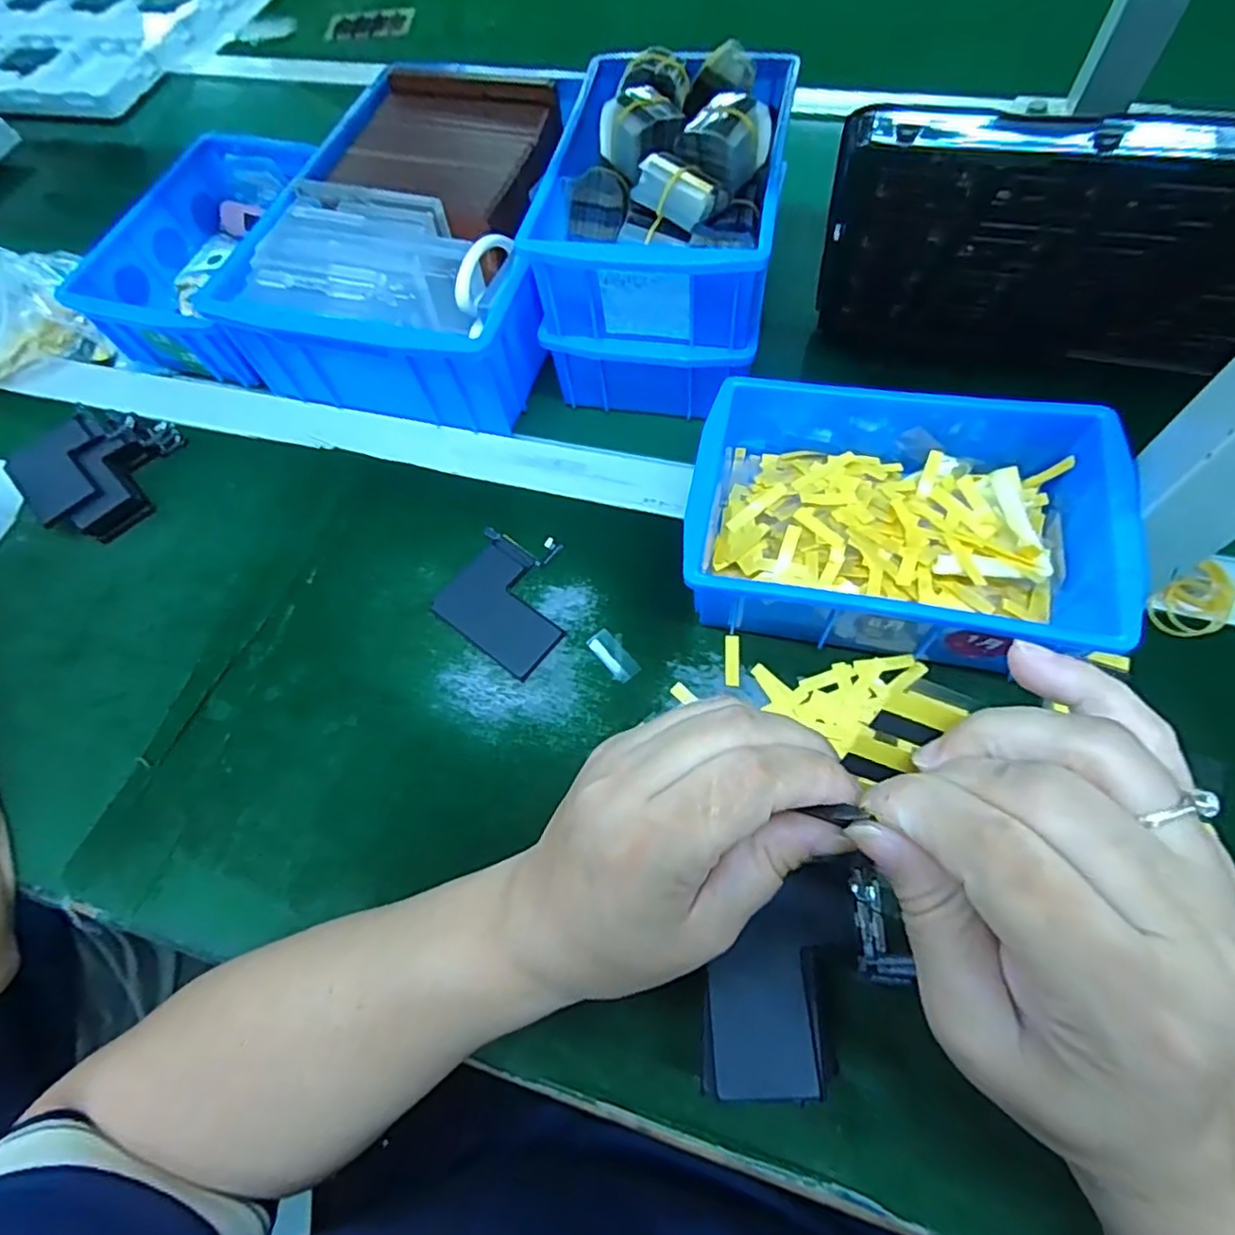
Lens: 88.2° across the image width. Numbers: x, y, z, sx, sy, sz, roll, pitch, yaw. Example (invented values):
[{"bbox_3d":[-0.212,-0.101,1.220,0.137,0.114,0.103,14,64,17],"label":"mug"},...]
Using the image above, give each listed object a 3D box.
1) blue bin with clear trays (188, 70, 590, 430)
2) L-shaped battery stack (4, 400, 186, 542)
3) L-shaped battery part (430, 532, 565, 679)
[{"bbox_3d":[-0.135,-0.274,0.470,0.213,0.096,0.295,9,65,9],"label":"blue bin with clear trays"},{"bbox_3d":[-0.346,-0.102,0.431,0.086,0.029,0.096,32,71,18],"label":"L-shaped battery stack"},{"bbox_3d":[-0.060,-0.014,0.379,0.080,0.004,0.077,34,72,19],"label":"L-shaped battery part"}]

